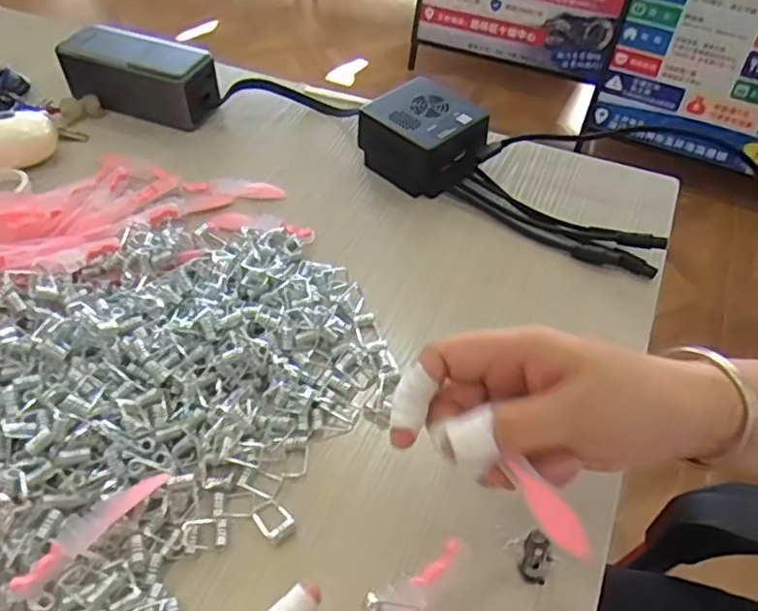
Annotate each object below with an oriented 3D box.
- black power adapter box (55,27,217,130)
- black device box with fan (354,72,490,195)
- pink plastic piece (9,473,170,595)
[{"bbox_3d":[-0.208,-0.203,0.560,0.126,0.050,0.057,17,51,12],"label":"black power adapter box"},{"bbox_3d":[0.038,-0.134,0.506,0.085,0.049,0.073,35,57,25],"label":"black device box with fan"},{"bbox_3d":[-0.135,0.103,0.300,0.013,0.013,0.076,31,55,22],"label":"pink plastic piece"}]

